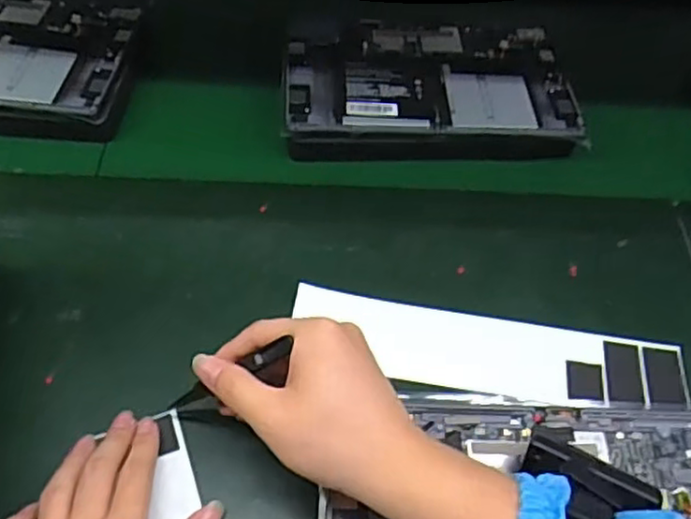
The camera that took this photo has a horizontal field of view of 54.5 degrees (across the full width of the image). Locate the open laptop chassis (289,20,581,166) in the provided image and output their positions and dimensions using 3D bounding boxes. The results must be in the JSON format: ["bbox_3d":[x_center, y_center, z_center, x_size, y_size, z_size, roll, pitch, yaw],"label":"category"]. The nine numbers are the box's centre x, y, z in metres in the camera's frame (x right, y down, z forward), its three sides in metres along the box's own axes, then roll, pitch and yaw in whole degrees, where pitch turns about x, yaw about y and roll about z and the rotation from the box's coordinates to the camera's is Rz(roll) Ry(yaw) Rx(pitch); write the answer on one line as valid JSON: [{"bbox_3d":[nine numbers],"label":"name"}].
[{"bbox_3d":[0.073,-0.152,0.601,0.250,0.021,0.166,-1,55,-4],"label":"open laptop chassis"}]

